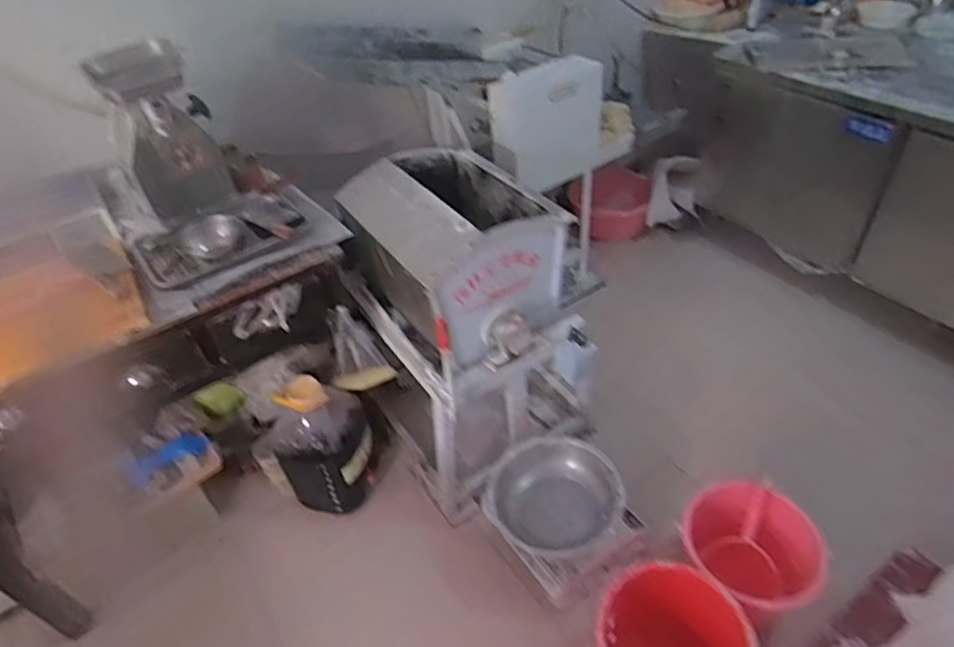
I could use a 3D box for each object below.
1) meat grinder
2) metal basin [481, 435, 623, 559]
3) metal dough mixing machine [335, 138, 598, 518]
[{"bbox_3d":[-0.775,-0.455,1.498,0.219,0.401,0.348,-25,45,-20],"label":"meat grinder"},{"bbox_3d":[0.205,0.454,1.630,0.355,0.102,0.334,-3,42,3],"label":"metal basin"},{"bbox_3d":[-0.021,-0.024,1.830,0.575,0.913,0.684,-24,45,-19],"label":"metal dough mixing machine"}]

